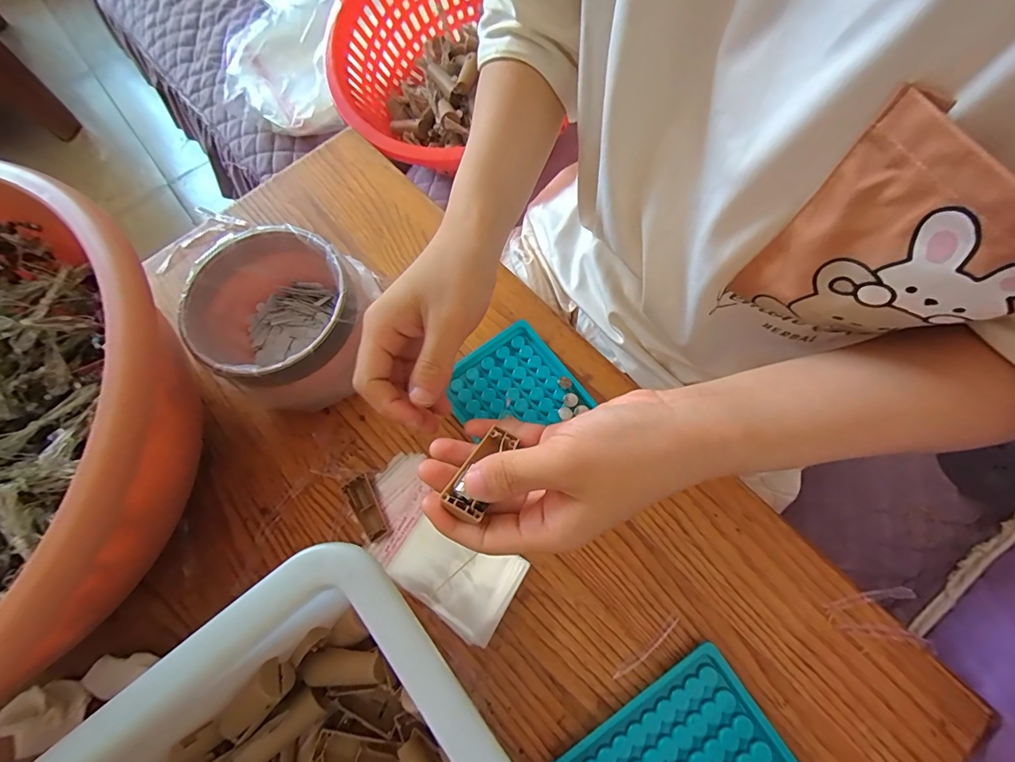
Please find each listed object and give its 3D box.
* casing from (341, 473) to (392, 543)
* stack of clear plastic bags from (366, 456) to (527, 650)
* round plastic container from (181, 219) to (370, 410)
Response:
[{"bbox_3d":[-0.105,0.094,0.330,0.018,0.010,0.050,-29,71,-9],"label":"casing"},{"bbox_3d":[-0.054,0.116,0.319,0.136,0.015,0.070,42,77,17],"label":"stack of clear plastic bags"},{"bbox_3d":[-0.166,-0.044,0.345,0.112,0.085,0.108,-1,69,2],"label":"round plastic container"}]

